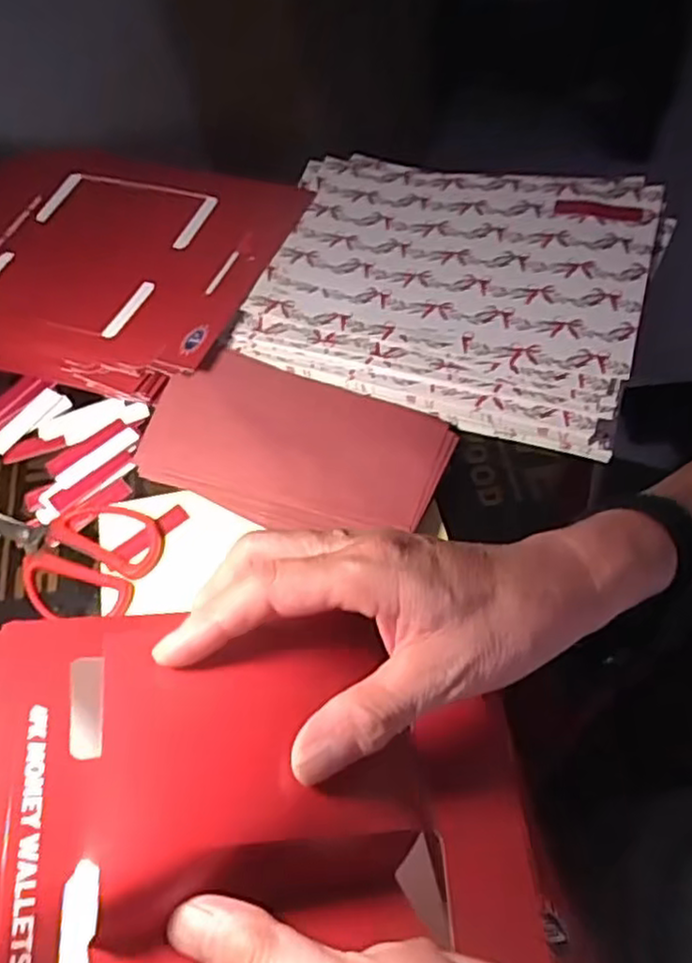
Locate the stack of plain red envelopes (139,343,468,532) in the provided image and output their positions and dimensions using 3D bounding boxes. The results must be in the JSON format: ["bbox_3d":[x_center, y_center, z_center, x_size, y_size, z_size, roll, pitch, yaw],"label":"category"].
[{"bbox_3d":[-0.035,-0.025,0.466,0.192,0.020,0.108,17,59,12],"label":"stack of plain red envelopes"}]

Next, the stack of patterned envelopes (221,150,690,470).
[{"bbox_3d":[0.078,-0.148,0.526,0.265,0.035,0.228,15,59,13],"label":"stack of patterned envelopes"}]

